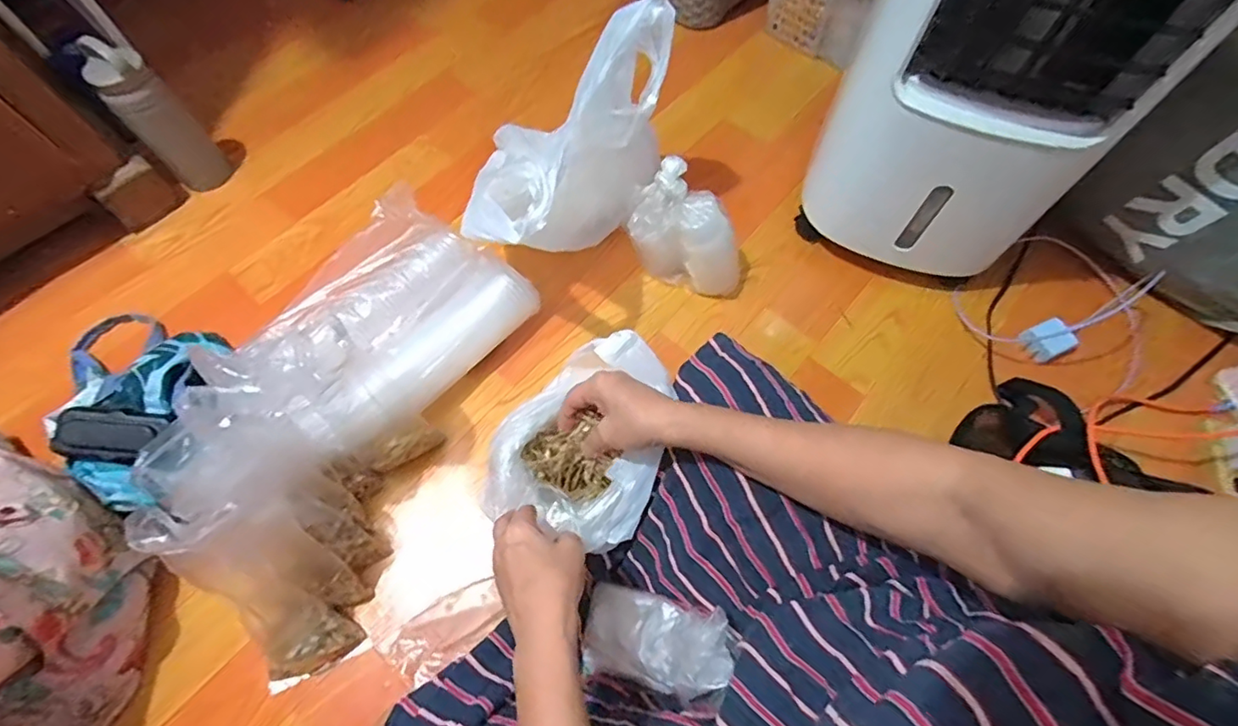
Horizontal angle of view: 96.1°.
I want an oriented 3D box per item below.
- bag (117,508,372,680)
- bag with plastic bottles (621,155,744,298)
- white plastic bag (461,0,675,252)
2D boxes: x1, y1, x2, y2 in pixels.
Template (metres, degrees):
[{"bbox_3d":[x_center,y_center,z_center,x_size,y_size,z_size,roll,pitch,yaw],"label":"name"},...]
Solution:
[{"bbox_3d":[-0.303,0.193,0.470,0.066,0.228,0.042,-28,39,-13],"label":"bag"},{"bbox_3d":[0.082,-0.154,0.670,0.146,0.150,0.067,18,66,8],"label":"bag with plastic bottles"},{"bbox_3d":[-0.040,-0.211,0.620,0.110,0.260,0.286,31,68,13],"label":"white plastic bag"}]

